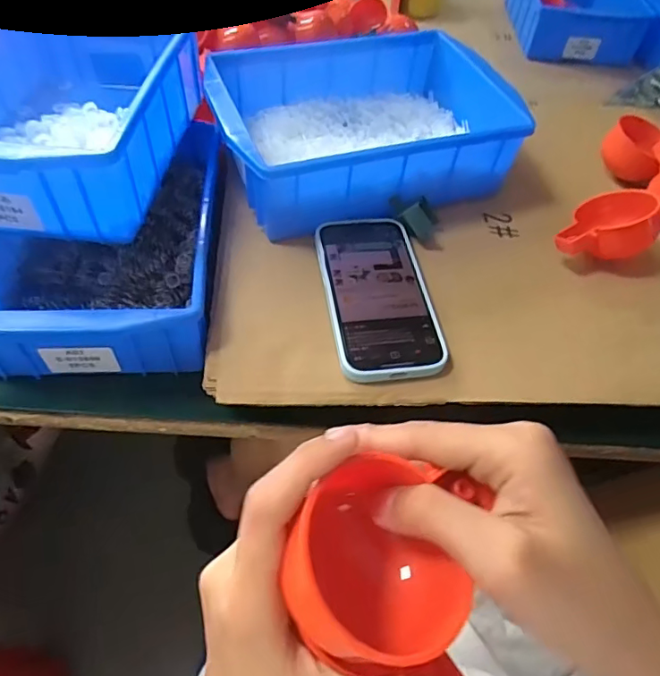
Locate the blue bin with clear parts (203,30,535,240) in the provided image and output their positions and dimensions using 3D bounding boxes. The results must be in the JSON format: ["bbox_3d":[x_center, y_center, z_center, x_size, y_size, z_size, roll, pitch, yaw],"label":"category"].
[{"bbox_3d":[0.027,-0.189,0.476,0.230,0.087,0.184,-16,54,-18],"label":"blue bin with clear parts"}]

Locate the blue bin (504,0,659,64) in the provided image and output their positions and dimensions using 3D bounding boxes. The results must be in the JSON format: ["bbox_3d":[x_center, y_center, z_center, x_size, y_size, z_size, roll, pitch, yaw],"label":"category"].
[{"bbox_3d":[0.391,-0.538,0.859,0.181,0.080,0.280,8,50,1],"label":"blue bin"}]

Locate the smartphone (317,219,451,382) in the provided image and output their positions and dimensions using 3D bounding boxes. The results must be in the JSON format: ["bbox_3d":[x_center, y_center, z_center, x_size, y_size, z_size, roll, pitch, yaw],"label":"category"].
[{"bbox_3d":[0.036,-0.034,0.397,0.078,0.017,0.149,-5,51,-9],"label":"smartphone"}]

